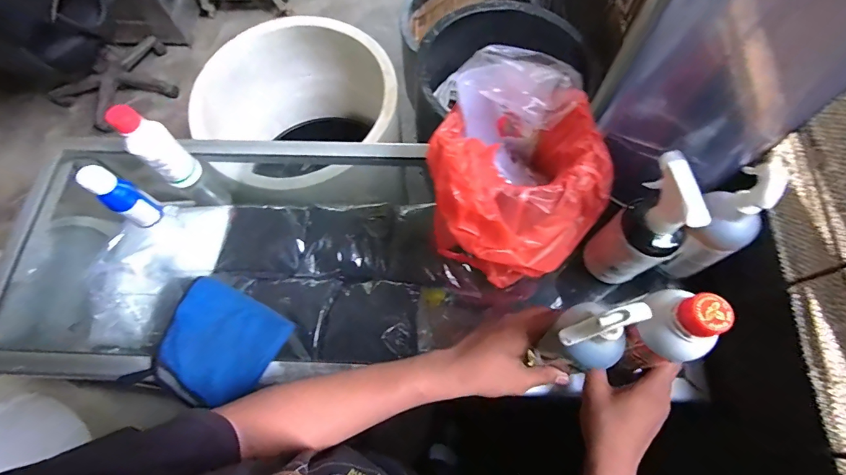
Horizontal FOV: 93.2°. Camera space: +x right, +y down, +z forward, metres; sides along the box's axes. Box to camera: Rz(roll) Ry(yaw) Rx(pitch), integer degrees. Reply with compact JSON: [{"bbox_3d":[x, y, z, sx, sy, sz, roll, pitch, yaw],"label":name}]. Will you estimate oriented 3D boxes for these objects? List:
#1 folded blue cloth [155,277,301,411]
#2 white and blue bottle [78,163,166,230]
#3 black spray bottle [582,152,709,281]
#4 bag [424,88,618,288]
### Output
[{"bbox_3d":[-0.269,0.142,0.521,0.142,0.026,0.143,26,71,12],"label":"folded blue cloth"},{"bbox_3d":[-0.411,-0.054,0.550,0.033,0.115,0.040,27,71,12],"label":"white and blue bottle"},{"bbox_3d":[0.246,-0.003,0.467,0.063,0.191,0.083,-27,69,-9],"label":"black spray bottle"},{"bbox_3d":[0.115,-0.053,0.503,0.208,0.159,0.190,-3,68,1],"label":"bag"}]

